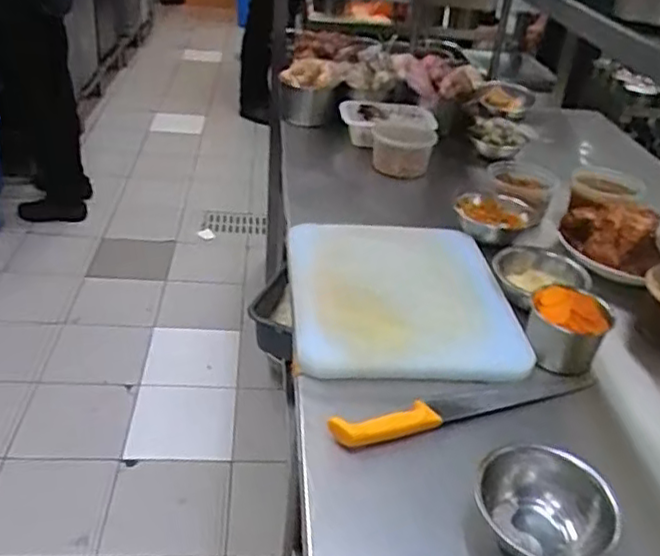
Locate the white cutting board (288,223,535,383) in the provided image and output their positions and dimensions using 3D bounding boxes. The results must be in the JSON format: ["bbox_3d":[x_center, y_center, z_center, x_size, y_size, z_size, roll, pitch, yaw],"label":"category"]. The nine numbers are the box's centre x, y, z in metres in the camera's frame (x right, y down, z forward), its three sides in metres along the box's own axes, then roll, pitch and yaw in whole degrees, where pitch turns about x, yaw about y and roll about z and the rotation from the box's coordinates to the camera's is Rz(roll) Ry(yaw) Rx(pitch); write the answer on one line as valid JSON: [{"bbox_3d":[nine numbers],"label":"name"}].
[{"bbox_3d":[0.116,0.023,1.096,0.355,0.025,0.381,4,37,-9],"label":"white cutting board"}]

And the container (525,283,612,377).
[{"bbox_3d":[0.350,0.078,0.998,0.111,0.102,0.098,20,35,20],"label":"container"}]

